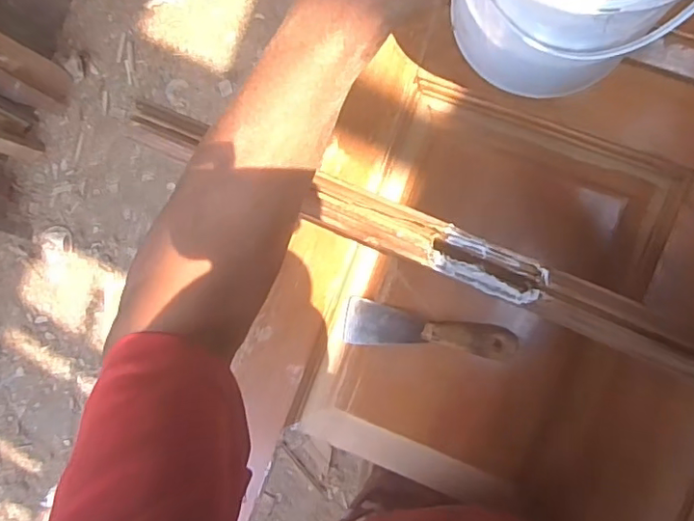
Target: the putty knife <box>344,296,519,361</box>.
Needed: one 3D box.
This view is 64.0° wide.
[{"bbox_3d":[0.079,0.067,0.538,0.163,0.025,0.043,4,93,7],"label":"putty knife"}]

